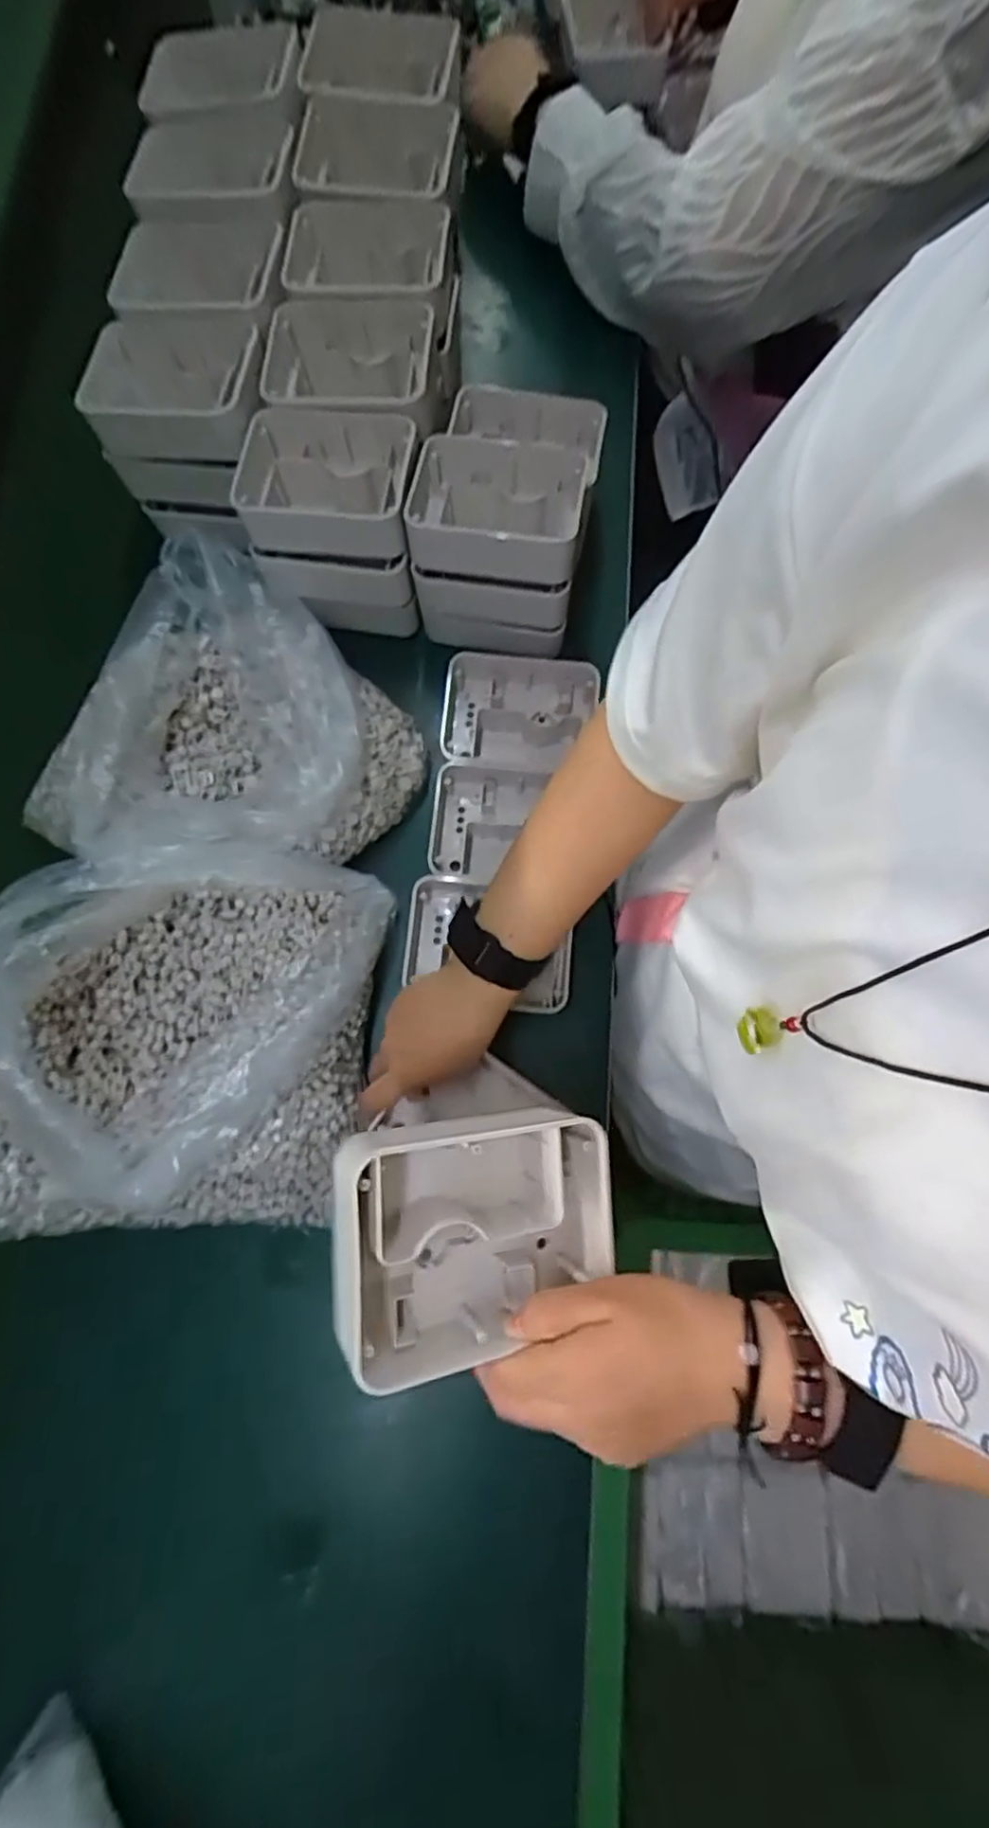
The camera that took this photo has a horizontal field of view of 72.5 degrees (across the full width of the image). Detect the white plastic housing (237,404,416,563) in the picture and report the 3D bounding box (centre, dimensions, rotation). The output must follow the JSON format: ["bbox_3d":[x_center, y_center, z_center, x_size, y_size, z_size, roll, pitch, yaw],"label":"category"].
[{"bbox_3d":[-0.131,-0.329,0.518,0.136,0.039,0.109,3,78,1],"label":"white plastic housing"}]

